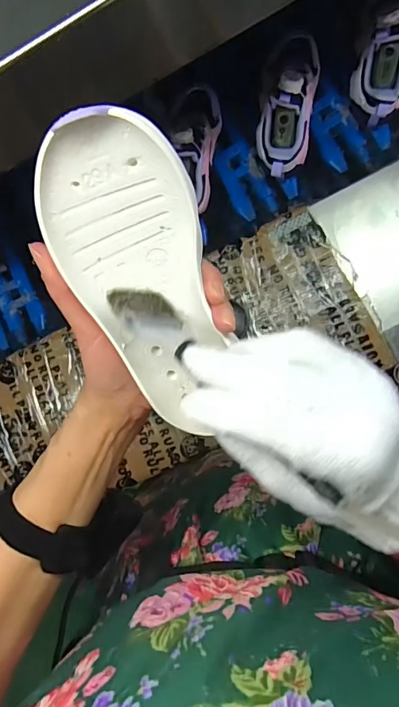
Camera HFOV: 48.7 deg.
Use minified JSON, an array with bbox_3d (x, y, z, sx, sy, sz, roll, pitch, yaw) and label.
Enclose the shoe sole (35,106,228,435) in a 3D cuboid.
[{"bbox_3d":[-0.032,-0.032,0.258,0.077,0.028,0.192,-10,122,7],"label":"shoe sole"}]

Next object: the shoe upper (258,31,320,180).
[{"bbox_3d":[0.113,-0.327,0.575,0.076,0.086,0.198,9,76,7],"label":"shoe upper"}]

